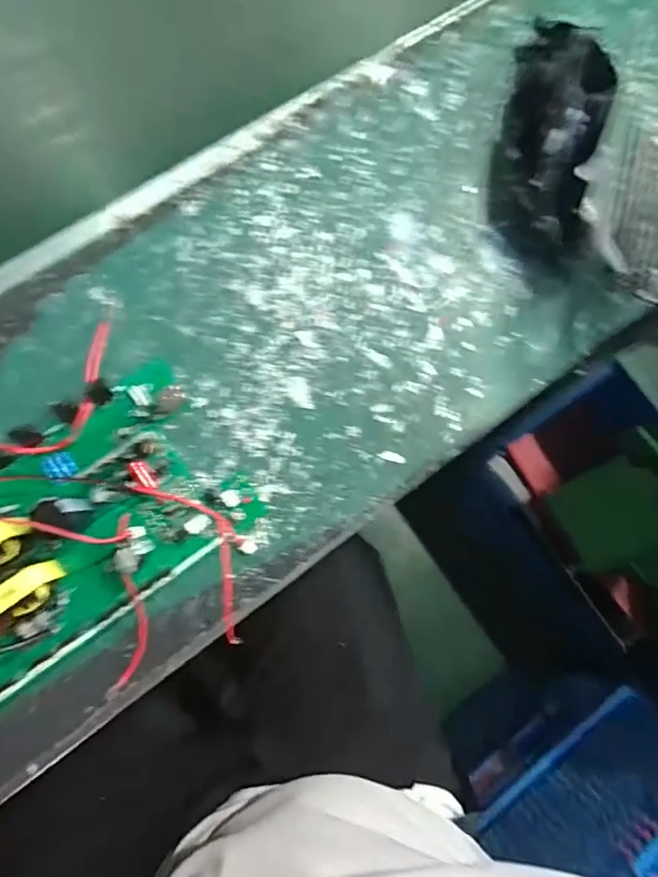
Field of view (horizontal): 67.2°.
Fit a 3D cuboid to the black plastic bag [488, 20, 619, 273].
[{"bbox_3d":[0.171,-0.230,0.369,0.072,0.062,0.190,8,83,-6],"label":"black plastic bag"}]

